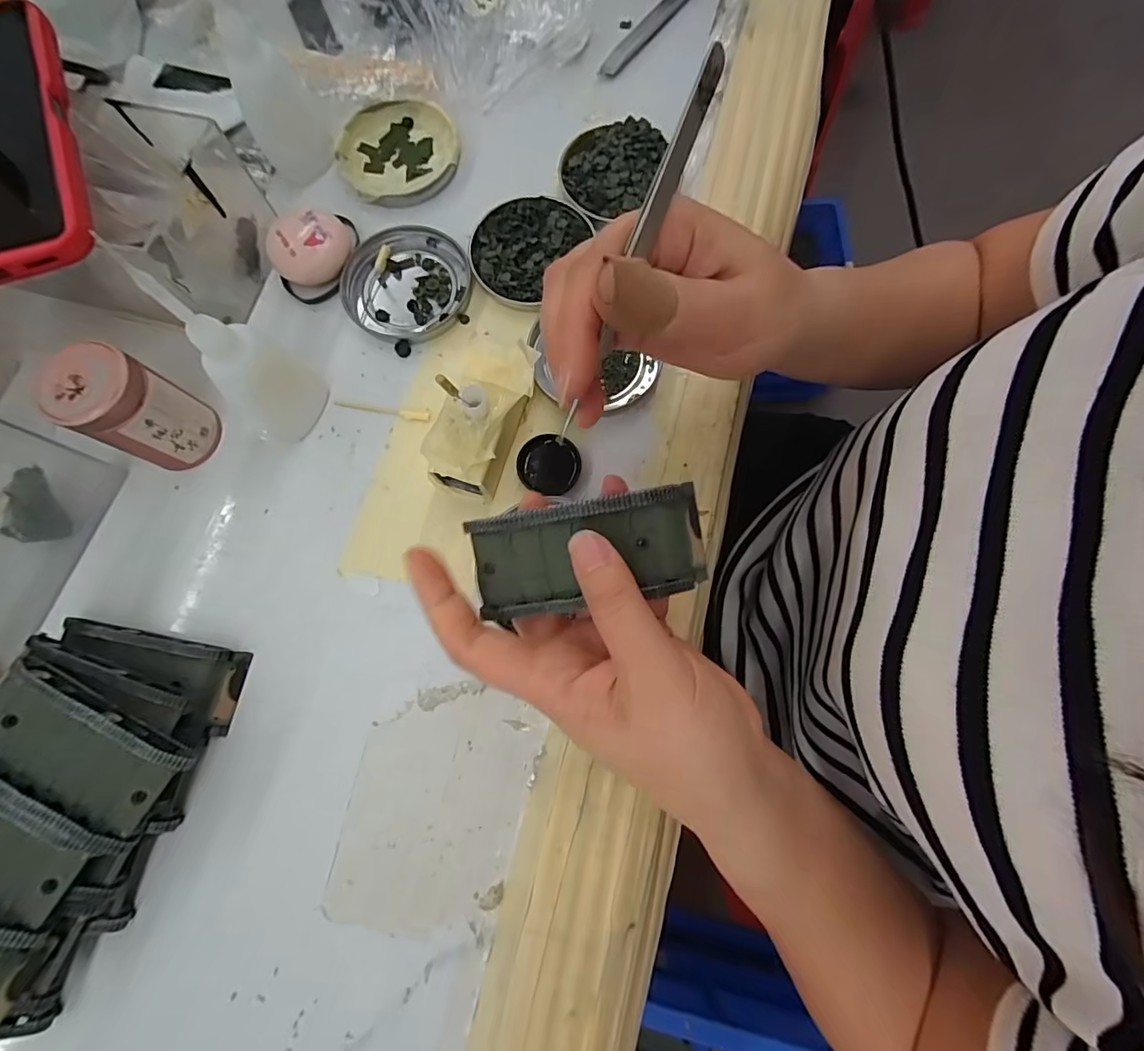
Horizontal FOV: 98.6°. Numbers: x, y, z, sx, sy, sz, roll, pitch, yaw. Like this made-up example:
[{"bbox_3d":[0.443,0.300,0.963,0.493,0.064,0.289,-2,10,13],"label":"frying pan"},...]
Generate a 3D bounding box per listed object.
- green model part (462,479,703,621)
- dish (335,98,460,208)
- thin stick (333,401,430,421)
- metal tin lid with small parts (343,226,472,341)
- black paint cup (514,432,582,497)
[{"bbox_3d":[0.006,0.012,0.203,0.095,0.024,0.041,-10,77,6],"label":"green model part"},{"bbox_3d":[-0.116,-0.249,0.332,0.077,0.014,0.075,0,77,0],"label":"dish"},{"bbox_3d":[-0.114,-0.069,0.293,0.059,0.004,0.006,9,78,2],"label":"thin stick"},{"bbox_3d":[-0.104,-0.152,0.309,0.079,0.007,0.078,0,77,0],"label":"metal tin lid with small parts"},{"bbox_3d":[-0.013,-0.035,0.283,0.034,0.008,0.034,0,77,0],"label":"black paint cup"}]

